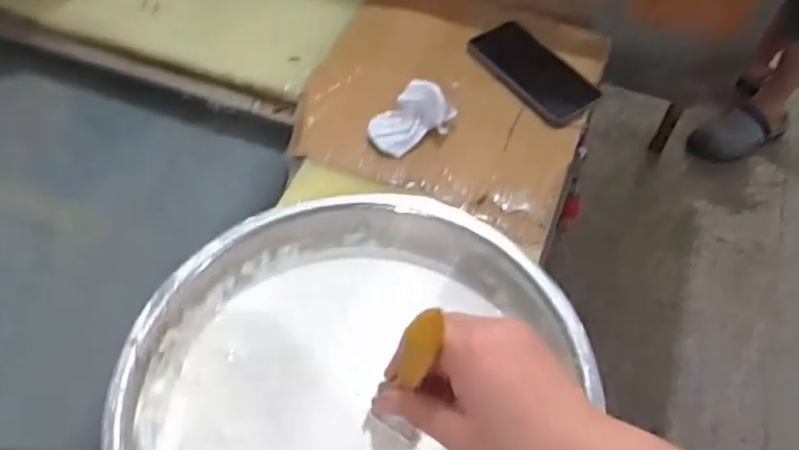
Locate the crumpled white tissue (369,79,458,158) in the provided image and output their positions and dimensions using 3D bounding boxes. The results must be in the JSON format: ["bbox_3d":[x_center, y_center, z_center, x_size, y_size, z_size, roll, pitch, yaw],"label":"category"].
[{"bbox_3d":[0.014,-0.121,0.705,0.097,0.050,0.053,-28,60,-20],"label":"crumpled white tissue"}]

